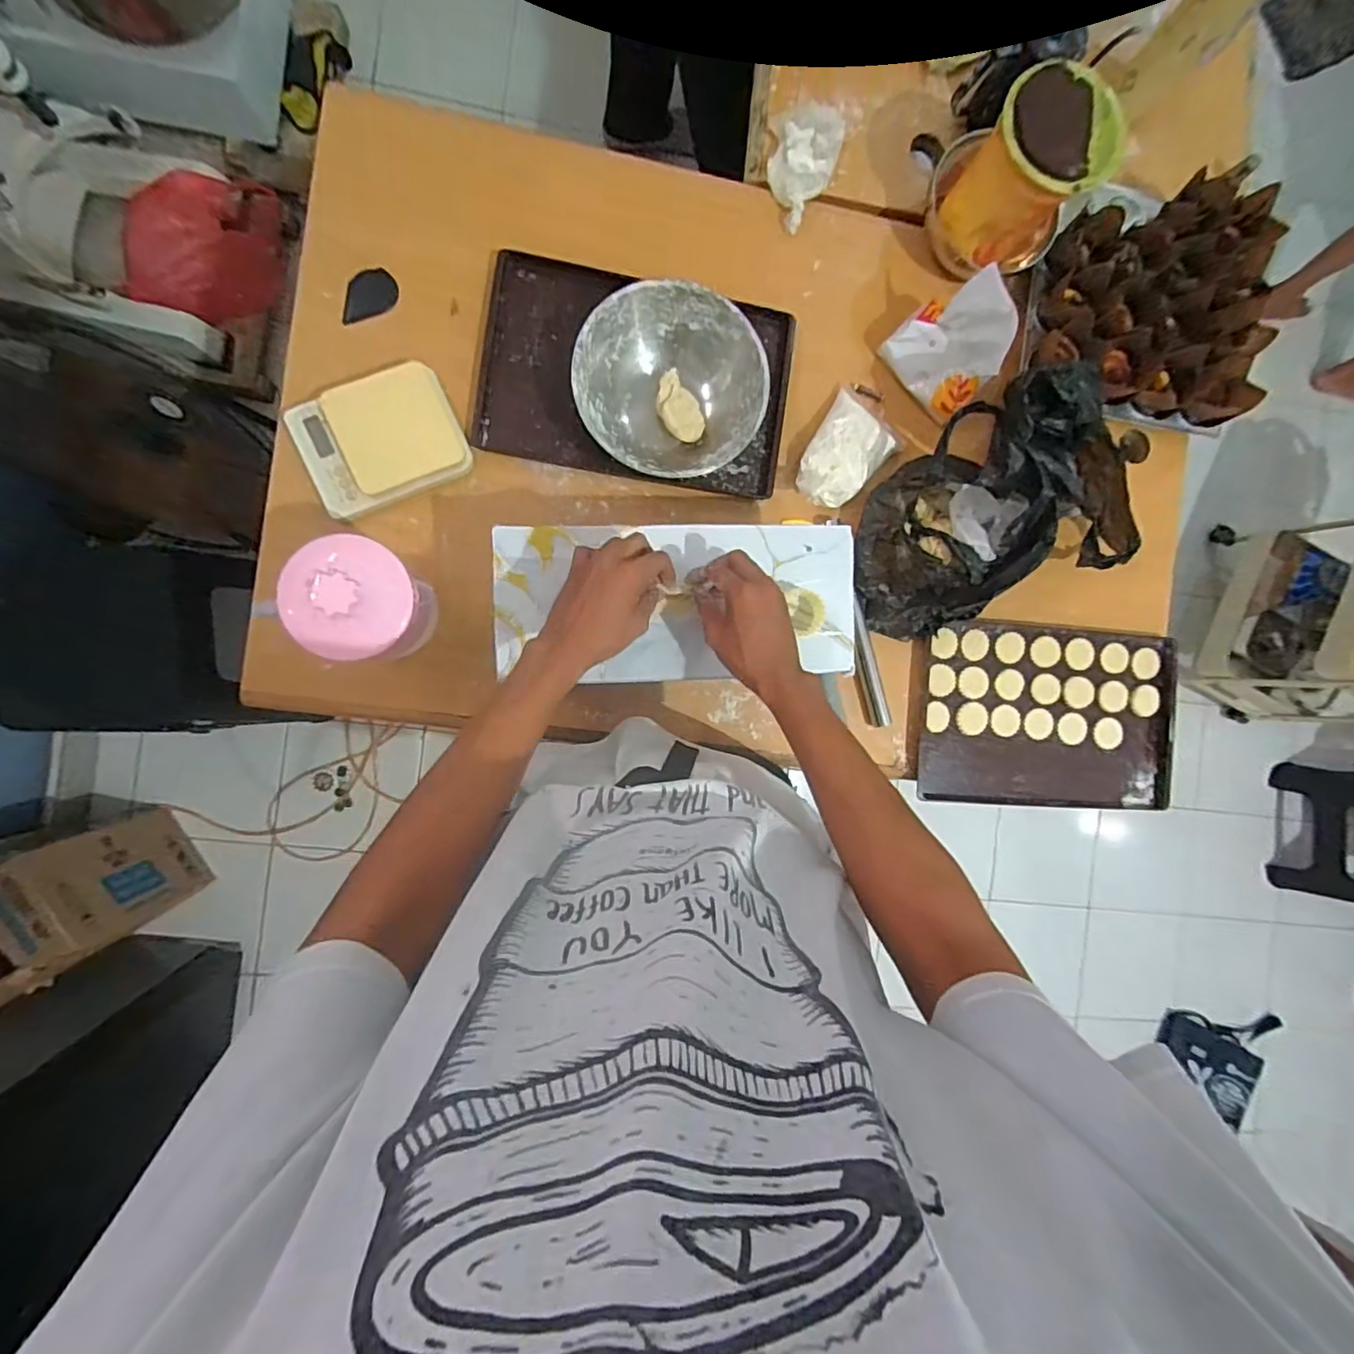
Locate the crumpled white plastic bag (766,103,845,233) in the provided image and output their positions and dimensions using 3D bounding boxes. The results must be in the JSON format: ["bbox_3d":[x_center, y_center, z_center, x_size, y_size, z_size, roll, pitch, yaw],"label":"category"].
[{"bbox_3d":[0.159,-0.657,0.751,0.083,0.024,0.172,21,87,-7],"label":"crumpled white plastic bag"}]

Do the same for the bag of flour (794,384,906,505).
[{"bbox_3d":[0.222,-0.286,0.764,0.101,0.038,0.145,31,86,-7],"label":"bag of flour"}]

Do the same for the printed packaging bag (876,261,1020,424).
[{"bbox_3d":[0.342,-0.405,0.732,0.083,0.119,0.130,-39,95,-6],"label":"printed packaging bag"}]

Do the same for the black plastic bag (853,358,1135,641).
[{"bbox_3d":[0.397,-0.204,0.722,0.353,0.161,0.238,-23,93,-7],"label":"black plastic bag"}]

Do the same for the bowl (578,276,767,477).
[{"bbox_3d":[-0.010,-0.341,0.712,0.205,0.085,0.204,0,90,-8],"label":"bowl"}]

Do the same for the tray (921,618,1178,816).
[{"bbox_3d":[0.508,0.056,0.817,0.364,0.029,0.247,3,90,-8],"label":"tray"}]

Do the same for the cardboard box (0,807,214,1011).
[{"bbox_3d":[-1.153,0.425,1.122,0.213,0.461,0.234,-22,93,-7],"label":"cardboard box"}]

